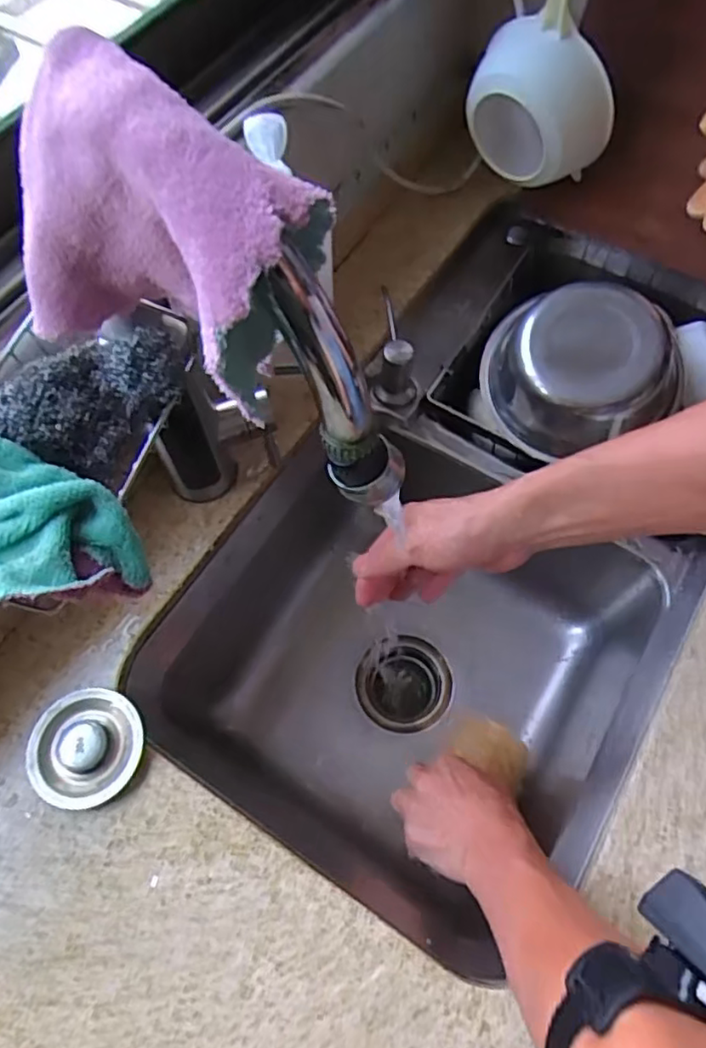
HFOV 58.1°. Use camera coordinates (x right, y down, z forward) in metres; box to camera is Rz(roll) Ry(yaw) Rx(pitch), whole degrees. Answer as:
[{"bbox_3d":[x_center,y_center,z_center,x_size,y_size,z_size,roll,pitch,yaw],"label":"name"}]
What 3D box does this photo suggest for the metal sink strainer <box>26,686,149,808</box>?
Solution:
[{"bbox_3d":[-0.200,0.167,0.476,0.081,0.019,0.081,11,65,5],"label":"metal sink strainer"}]

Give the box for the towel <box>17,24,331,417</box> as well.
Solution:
[{"bbox_3d":[-0.072,-0.110,0.247,0.130,0.088,0.072,28,69,13],"label":"towel"}]

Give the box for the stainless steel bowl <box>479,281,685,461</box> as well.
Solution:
[{"bbox_3d":[0.211,-0.144,0.600,0.179,0.092,0.143,29,68,13],"label":"stainless steel bowl"}]

